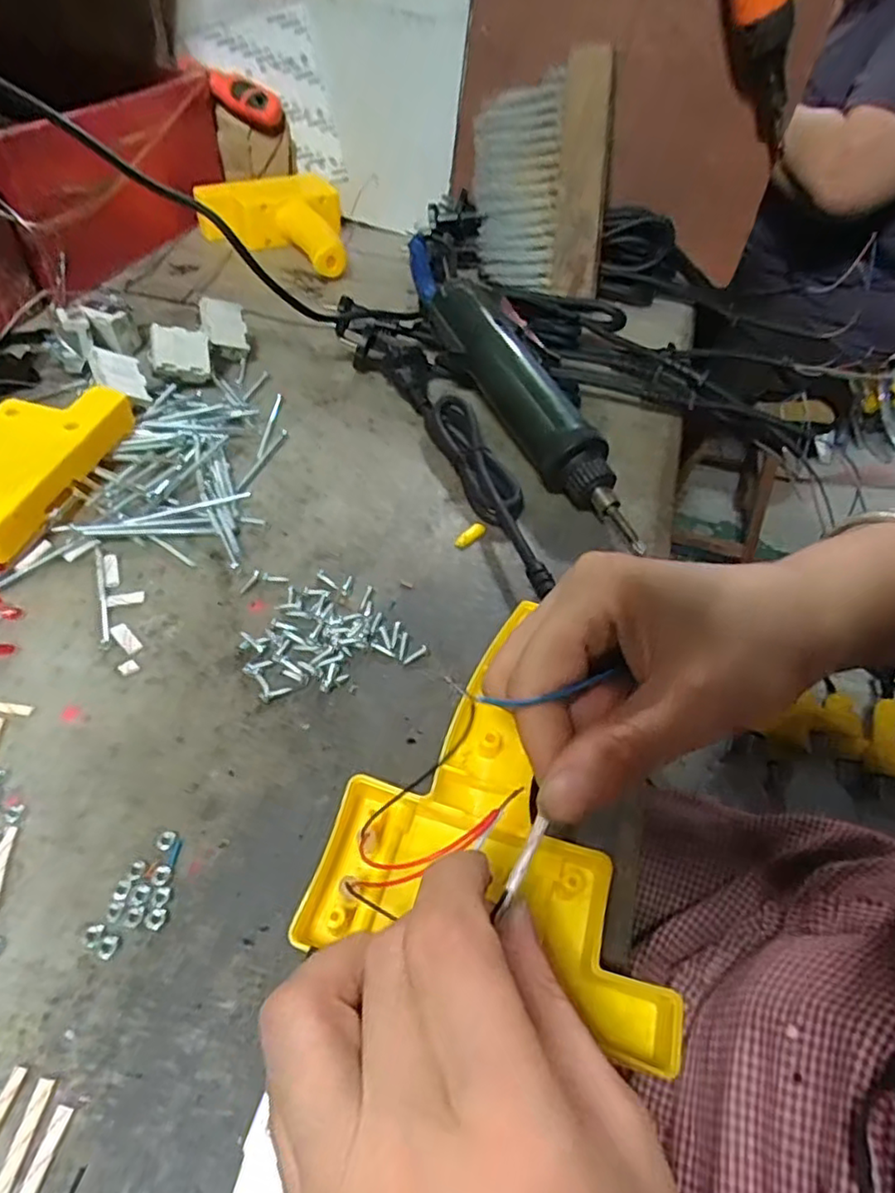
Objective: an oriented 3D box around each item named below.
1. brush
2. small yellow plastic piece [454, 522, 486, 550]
[{"bbox_3d":[0.079,-0.357,0.567,0.125,0.168,0.023,15,25,33],"label":"brush"},{"bbox_3d":[0.013,-0.036,0.376,0.009,0.005,0.021,38,55,24],"label":"small yellow plastic piece"}]

